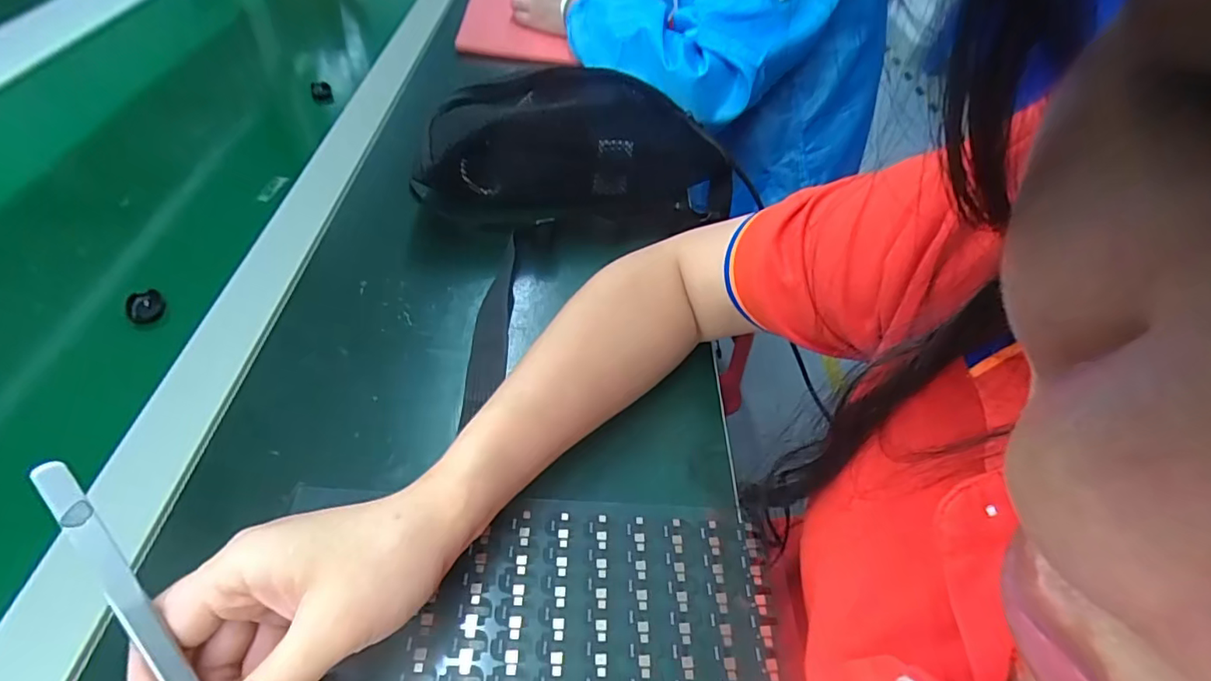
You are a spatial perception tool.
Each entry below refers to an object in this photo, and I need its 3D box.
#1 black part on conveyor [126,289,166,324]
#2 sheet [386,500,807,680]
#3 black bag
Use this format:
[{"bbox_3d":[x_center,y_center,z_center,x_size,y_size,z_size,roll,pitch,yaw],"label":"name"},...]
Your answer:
[{"bbox_3d":[-0.314,-0.022,0.378,0.019,0.014,0.022,39,54,24],"label":"black part on conveyor"},{"bbox_3d":[0.002,0.135,0.275,0.192,0.004,0.109,5,48,-5],"label":"sheet"},{"bbox_3d":[-0.009,-0.164,0.482,0.291,0.090,0.141,-9,50,-17],"label":"black bag"}]

